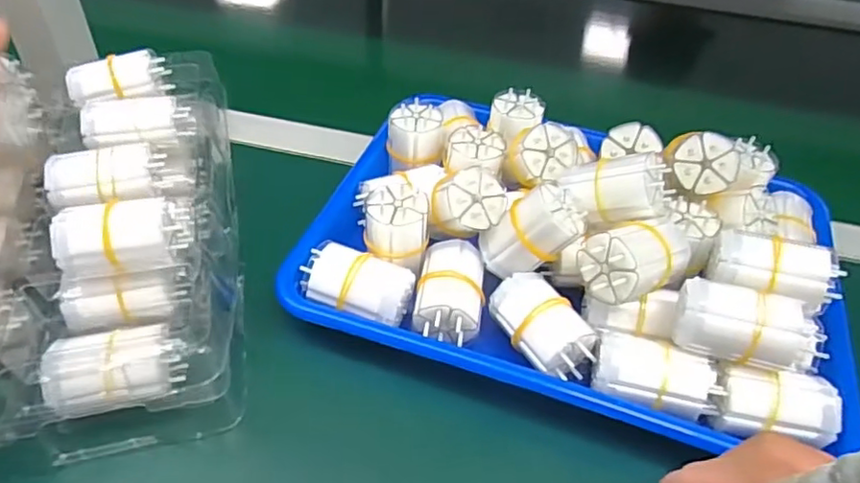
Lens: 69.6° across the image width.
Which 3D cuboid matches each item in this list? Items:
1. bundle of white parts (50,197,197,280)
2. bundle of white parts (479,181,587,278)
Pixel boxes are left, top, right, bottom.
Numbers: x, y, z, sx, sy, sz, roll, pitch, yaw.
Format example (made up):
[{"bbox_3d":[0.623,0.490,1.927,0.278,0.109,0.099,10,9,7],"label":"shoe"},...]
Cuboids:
[{"bbox_3d":[-0.166,-0.003,0.334,0.065,0.032,0.031,-5,45,-9],"label":"bundle of white parts"},{"bbox_3d":[0.061,-0.009,0.374,0.036,0.058,0.040,42,39,-16],"label":"bundle of white parts"}]

